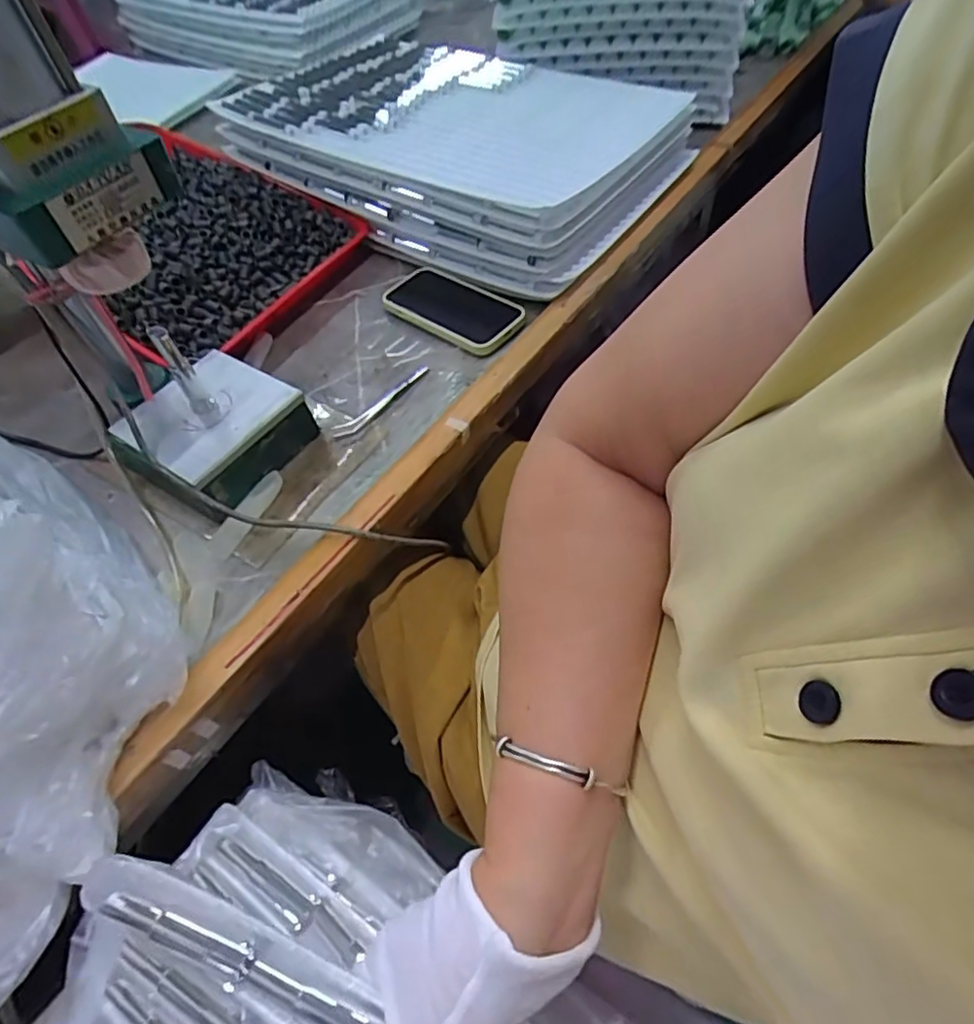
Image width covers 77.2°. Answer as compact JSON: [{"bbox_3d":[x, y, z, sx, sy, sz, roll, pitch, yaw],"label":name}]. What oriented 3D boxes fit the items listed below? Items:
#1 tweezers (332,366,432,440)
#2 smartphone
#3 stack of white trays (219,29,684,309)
[{"bbox_3d":[-0.100,-0.109,0.586,0.026,0.004,0.119,34,64,25],"label":"tweezers"},{"bbox_3d":[-0.040,-0.218,0.649,0.166,0.017,0.085,31,63,24],"label":"smartphone"},{"bbox_3d":[-0.021,-0.469,0.765,0.485,0.117,0.385,26,61,22],"label":"stack of white trays"}]

